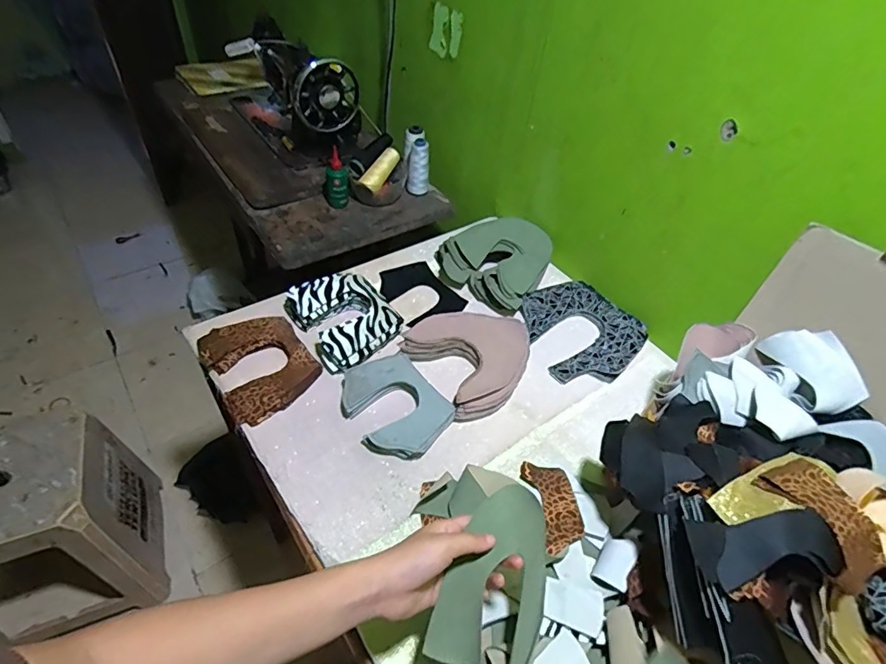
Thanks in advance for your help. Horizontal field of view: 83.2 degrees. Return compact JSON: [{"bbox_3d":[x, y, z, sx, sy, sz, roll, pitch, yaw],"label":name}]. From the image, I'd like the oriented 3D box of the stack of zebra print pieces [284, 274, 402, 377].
[{"bbox_3d":[-0.149,-0.027,0.770,0.138,0.040,0.162,-31,56,-28],"label":"stack of zebra print pieces"}]

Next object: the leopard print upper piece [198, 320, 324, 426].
[{"bbox_3d":[-0.262,0.044,0.720,0.130,0.024,0.168,-28,55,-27],"label":"leopard print upper piece"}]

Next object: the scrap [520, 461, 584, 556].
[{"bbox_3d":[0.136,0.208,0.606,0.056,0.009,0.111,-6,48,-9],"label":"scrap"}]

